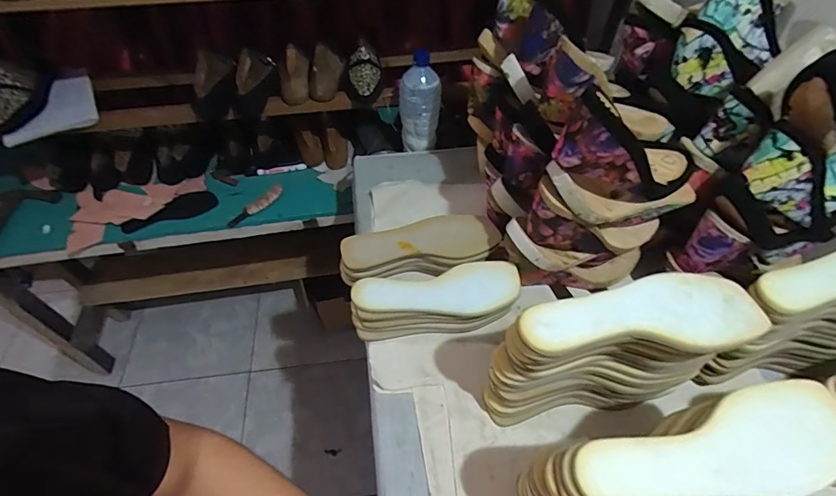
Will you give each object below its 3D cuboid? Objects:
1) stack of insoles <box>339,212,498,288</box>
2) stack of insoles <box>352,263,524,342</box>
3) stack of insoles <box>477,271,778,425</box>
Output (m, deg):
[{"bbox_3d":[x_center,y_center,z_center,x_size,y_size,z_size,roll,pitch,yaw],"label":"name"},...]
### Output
[{"bbox_3d":[0.005,0.008,0.693,0.248,0.071,0.088,-11,52,-10],"label":"stack of insoles"},{"bbox_3d":[0.024,0.074,0.644,0.237,0.073,0.081,-5,51,-5],"label":"stack of insoles"},{"bbox_3d":[0.212,0.133,0.502,0.245,0.214,0.080,-9,51,-8],"label":"stack of insoles"}]

